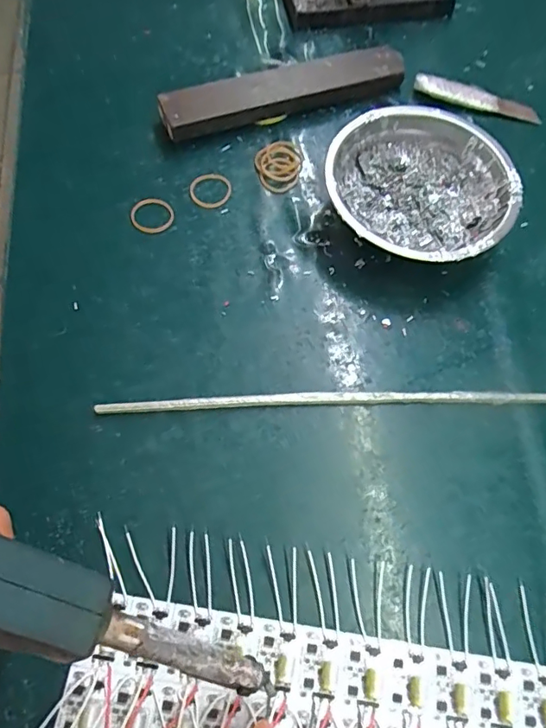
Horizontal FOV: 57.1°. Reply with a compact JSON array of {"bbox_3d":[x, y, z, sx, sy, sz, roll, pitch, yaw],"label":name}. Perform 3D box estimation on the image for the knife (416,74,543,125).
[{"bbox_3d":[0.166,-0.217,0.405,0.102,0.015,0.016,12,68,2],"label":"knife"}]

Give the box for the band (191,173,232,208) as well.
[{"bbox_3d":[-0.045,-0.127,0.366,0.030,0.004,0.029,1,68,-2],"label":"band"}]

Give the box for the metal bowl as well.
[{"bbox_3d":[0.098,-0.115,0.347,0.120,0.040,0.122,1,68,-2],"label":"metal bowl"}]

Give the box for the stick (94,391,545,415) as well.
[{"bbox_3d":[0.035,0.022,0.307,0.275,0.005,0.010,-1,68,-3],"label":"stick"}]

